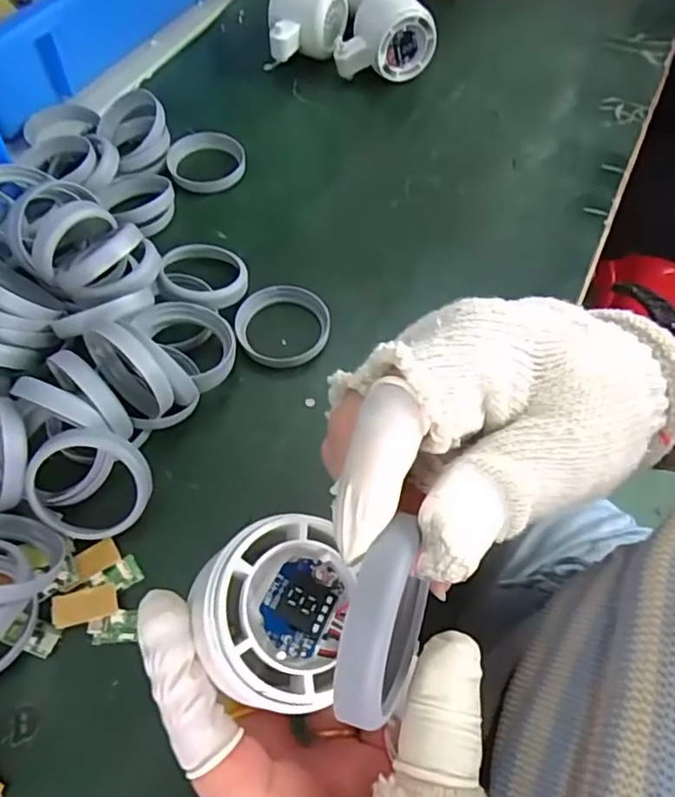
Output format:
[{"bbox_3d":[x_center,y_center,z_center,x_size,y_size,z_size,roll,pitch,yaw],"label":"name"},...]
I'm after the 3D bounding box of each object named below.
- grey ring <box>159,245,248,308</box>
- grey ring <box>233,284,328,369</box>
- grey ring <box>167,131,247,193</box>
[{"bbox_3d":[-0.088,-0.082,0.385,0.058,0.010,0.058,6,48,-6],"label":"grey ring"},{"bbox_3d":[-0.035,-0.047,0.375,0.059,0.016,0.058,0,59,1],"label":"grey ring"},{"bbox_3d":[-0.101,-0.183,0.452,0.058,0.015,0.058,0,59,1],"label":"grey ring"}]

